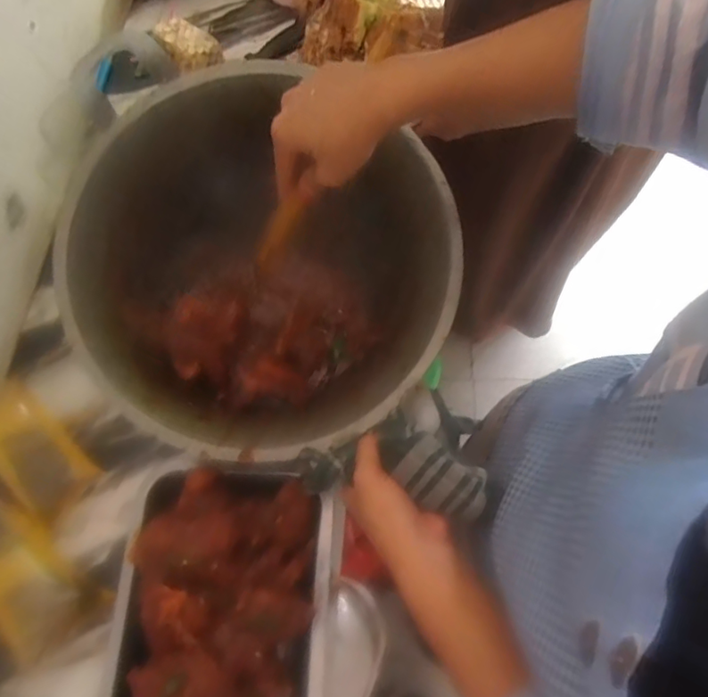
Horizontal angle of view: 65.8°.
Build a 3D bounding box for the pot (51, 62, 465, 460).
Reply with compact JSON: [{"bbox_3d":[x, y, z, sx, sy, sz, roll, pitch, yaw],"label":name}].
[{"bbox_3d":[-0.091,-0.067,0.519,0.347,0.143,0.317,-1,68,2],"label":"pot"}]

